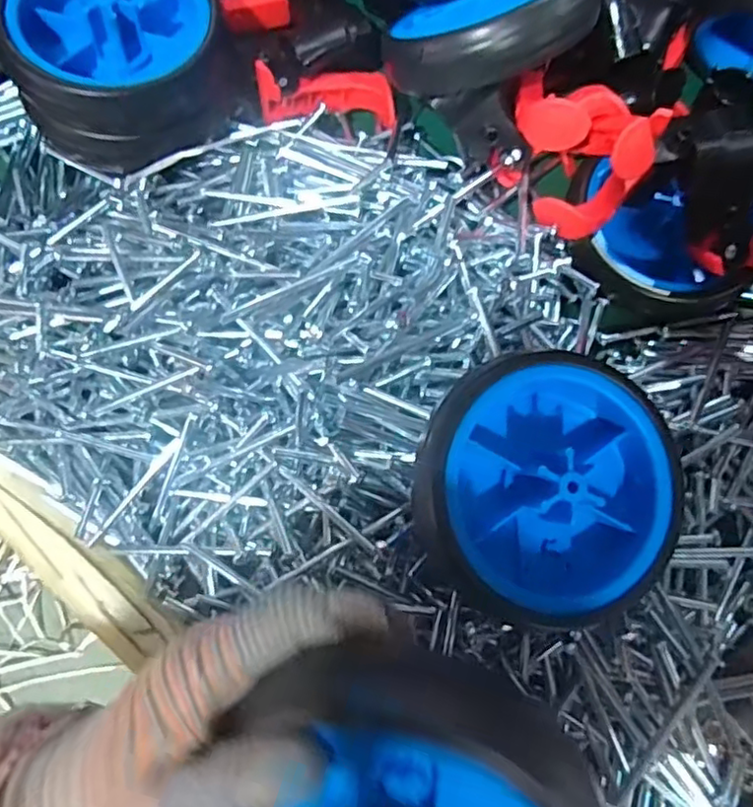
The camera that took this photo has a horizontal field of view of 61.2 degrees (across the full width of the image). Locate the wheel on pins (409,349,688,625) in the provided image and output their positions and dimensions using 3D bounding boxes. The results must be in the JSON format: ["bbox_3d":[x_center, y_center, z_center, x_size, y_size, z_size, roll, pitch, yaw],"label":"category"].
[{"bbox_3d":[0.083,0.044,0.319,0.123,0.064,0.123,0,76,0],"label":"wheel on pins"}]

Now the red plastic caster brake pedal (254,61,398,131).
[{"bbox_3d":[-0.032,-0.212,0.433,0.091,0.036,0.033,5,76,1],"label":"red plastic caster brake pedal"}]

